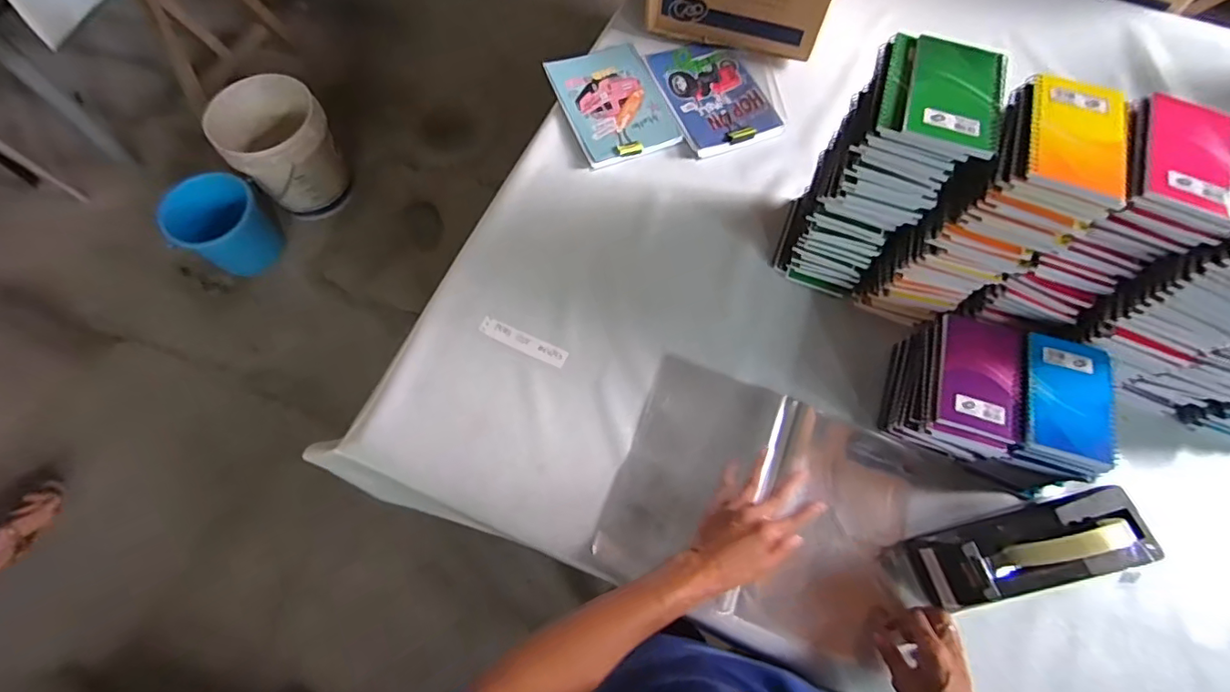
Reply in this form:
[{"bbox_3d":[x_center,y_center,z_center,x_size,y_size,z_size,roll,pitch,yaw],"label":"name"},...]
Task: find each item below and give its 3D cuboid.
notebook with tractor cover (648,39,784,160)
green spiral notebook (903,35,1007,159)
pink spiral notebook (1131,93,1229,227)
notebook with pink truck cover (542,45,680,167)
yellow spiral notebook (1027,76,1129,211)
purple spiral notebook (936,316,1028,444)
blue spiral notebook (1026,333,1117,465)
[{"bbox_3d":[0.153,-0.406,0.864,0.155,0.012,0.230,-19,68,-10],"label":"notebook with tractor cover"},{"bbox_3d":[0.319,-0.237,0.504,0.082,0.013,0.125,18,67,7],"label":"green spiral notebook"},{"bbox_3d":[0.509,-0.168,0.477,0.087,0.010,0.136,25,68,9],"label":"pink spiral notebook"},{"bbox_3d":[-0.001,-0.381,0.843,0.156,0.017,0.214,-19,68,-9],"label":"notebook with pink truck cover"},{"bbox_3d":[0.418,-0.189,0.485,0.085,0.013,0.133,17,67,6],"label":"yellow spiral notebook"},{"bbox_3d":[0.395,0.031,0.579,0.088,0.013,0.129,17,67,6],"label":"purple spiral notebook"},{"bbox_3d":[0.480,0.054,0.570,0.093,0.017,0.128,17,67,6],"label":"blue spiral notebook"}]

